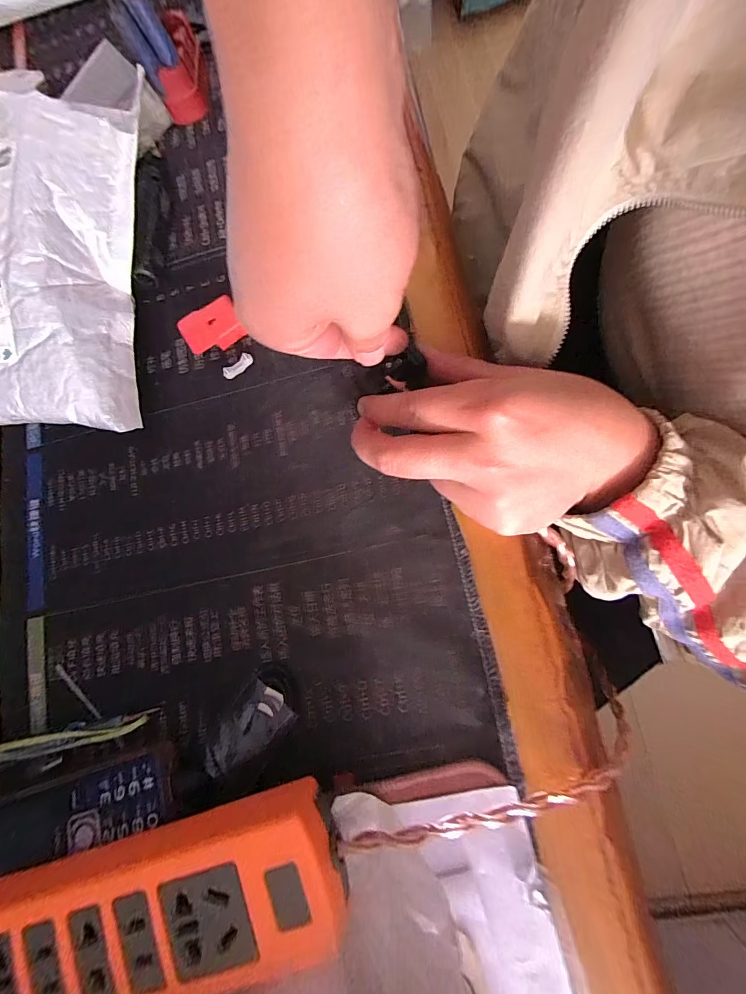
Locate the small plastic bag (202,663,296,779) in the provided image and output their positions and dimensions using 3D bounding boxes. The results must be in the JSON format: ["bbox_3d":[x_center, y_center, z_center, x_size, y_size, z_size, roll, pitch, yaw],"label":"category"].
[{"bbox_3d":[-0.067,0.118,0.203,0.057,0.006,0.031,-39,76,-1],"label":"small plastic bag"}]

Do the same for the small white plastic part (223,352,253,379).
[{"bbox_3d":[-0.088,-0.085,0.250,0.021,0.005,0.008,-43,76,-2],"label":"small white plastic part"}]

